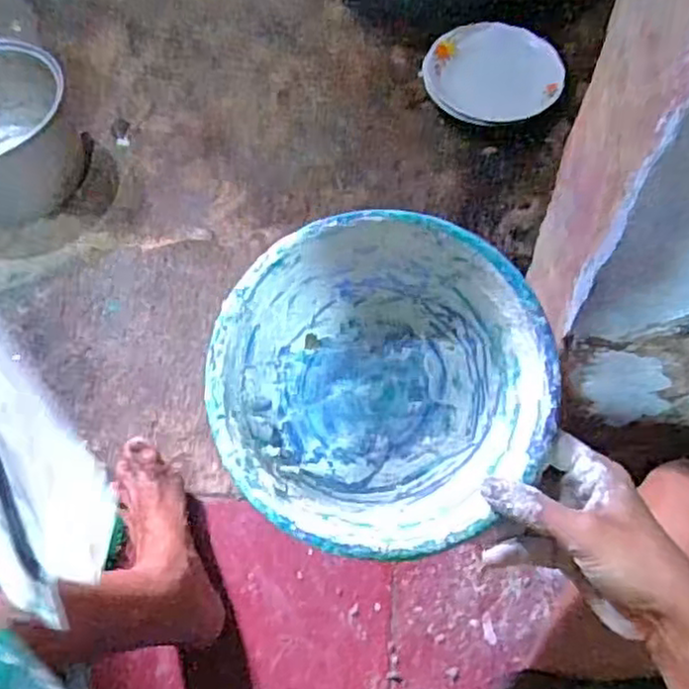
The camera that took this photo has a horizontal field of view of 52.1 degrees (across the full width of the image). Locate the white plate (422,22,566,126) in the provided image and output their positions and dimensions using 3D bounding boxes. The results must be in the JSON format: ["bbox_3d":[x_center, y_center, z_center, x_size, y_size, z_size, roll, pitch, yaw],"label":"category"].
[{"bbox_3d":[0.229,-0.422,1.096,0.203,0.028,0.167,10,82,14],"label":"white plate"}]

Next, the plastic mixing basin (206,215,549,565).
[{"bbox_3d":[0.023,0.026,0.444,0.199,0.085,0.199,0,77,1],"label":"plastic mixing basin"}]

